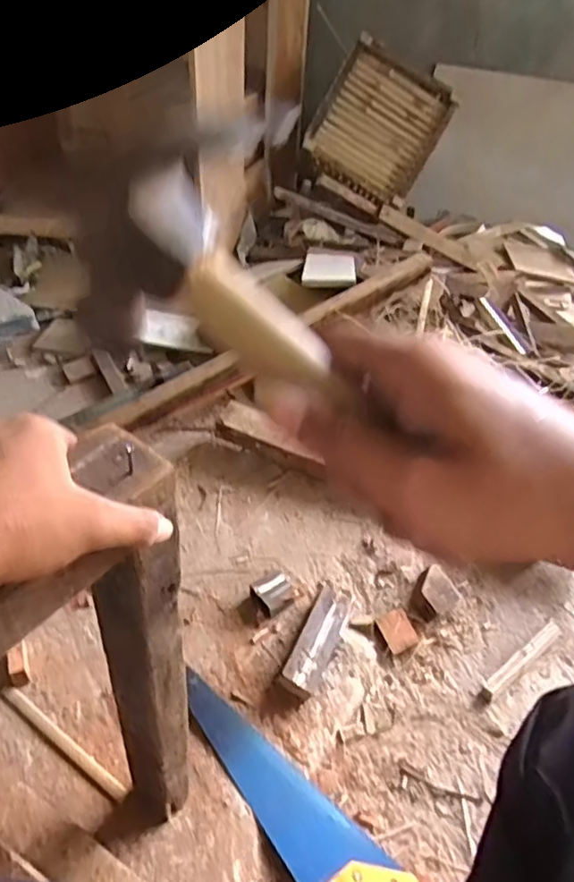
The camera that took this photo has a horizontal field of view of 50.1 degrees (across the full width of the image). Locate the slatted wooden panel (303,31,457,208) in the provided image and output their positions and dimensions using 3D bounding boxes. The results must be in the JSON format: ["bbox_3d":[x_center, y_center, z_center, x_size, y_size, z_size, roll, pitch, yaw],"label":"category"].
[{"bbox_3d":[0.245,-0.843,1.641,0.306,0.325,0.042,29,12,-8],"label":"slatted wooden panel"}]

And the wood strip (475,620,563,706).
[{"bbox_3d":[0.343,0.320,0.899,0.193,0.015,0.025,-27,55,-28],"label":"wood strip"}]

